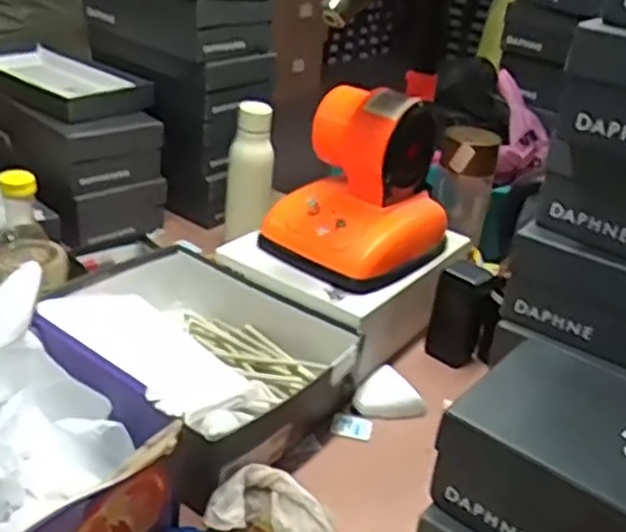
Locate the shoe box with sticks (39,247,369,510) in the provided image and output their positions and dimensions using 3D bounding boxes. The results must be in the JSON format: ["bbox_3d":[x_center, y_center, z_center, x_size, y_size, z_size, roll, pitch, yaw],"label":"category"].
[{"bbox_3d":[-0.133,0.090,0.866,0.244,0.094,0.357,-20,39,-40],"label":"shoe box with sticks"}]

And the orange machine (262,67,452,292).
[{"bbox_3d":[0.059,-0.107,0.935,0.202,0.197,0.188,19,31,19],"label":"orange machine"}]

